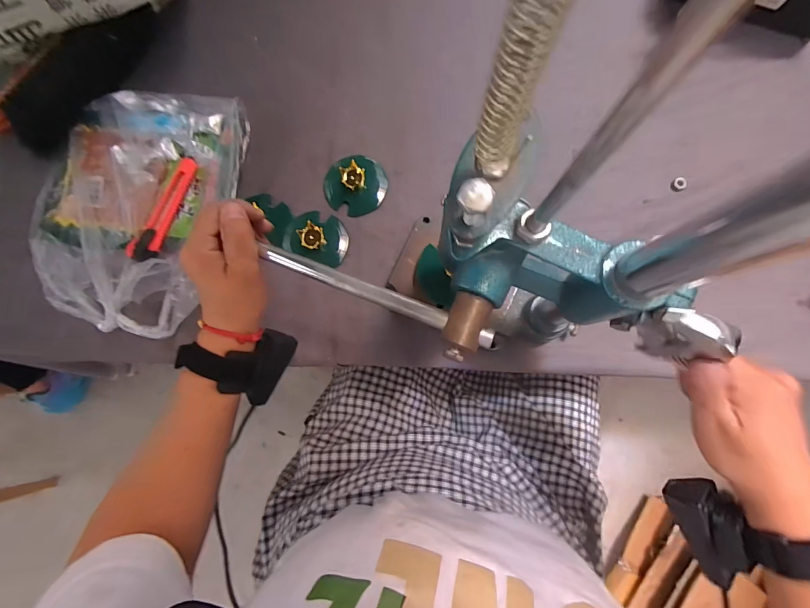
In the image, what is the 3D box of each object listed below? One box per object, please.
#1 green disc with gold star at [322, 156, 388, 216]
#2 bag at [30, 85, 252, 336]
[{"bbox_3d":[-0.059,-0.147,0.456,0.073,0.040,0.080,-1,81,4],"label":"green disc with gold star"},{"bbox_3d":[-0.306,-0.111,0.446,0.233,0.042,0.279,10,82,5],"label":"bag"}]

